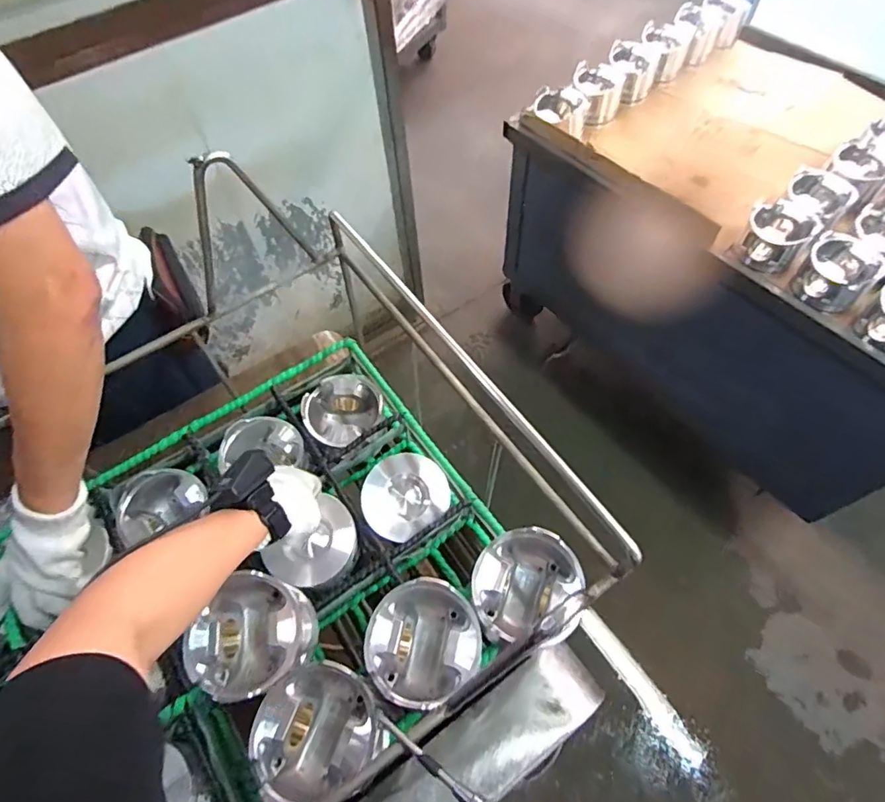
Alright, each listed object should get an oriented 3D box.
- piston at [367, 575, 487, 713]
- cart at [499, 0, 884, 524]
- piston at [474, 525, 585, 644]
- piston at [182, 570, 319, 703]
[{"bbox_3d":[-0.016,0.249,0.524,0.109,0.099,0.109,-1,61,1],"label":"piston"},{"bbox_3d":[0.876,-0.337,1.207,0.762,0.706,1.283,-36,66,-17],"label":"cart"},{"bbox_3d":[0.090,0.198,0.544,0.109,0.087,0.102,-1,61,1],"label":"piston"},{"bbox_3d":[-0.190,0.246,0.530,0.103,0.078,0.112,-1,61,1],"label":"piston"}]

